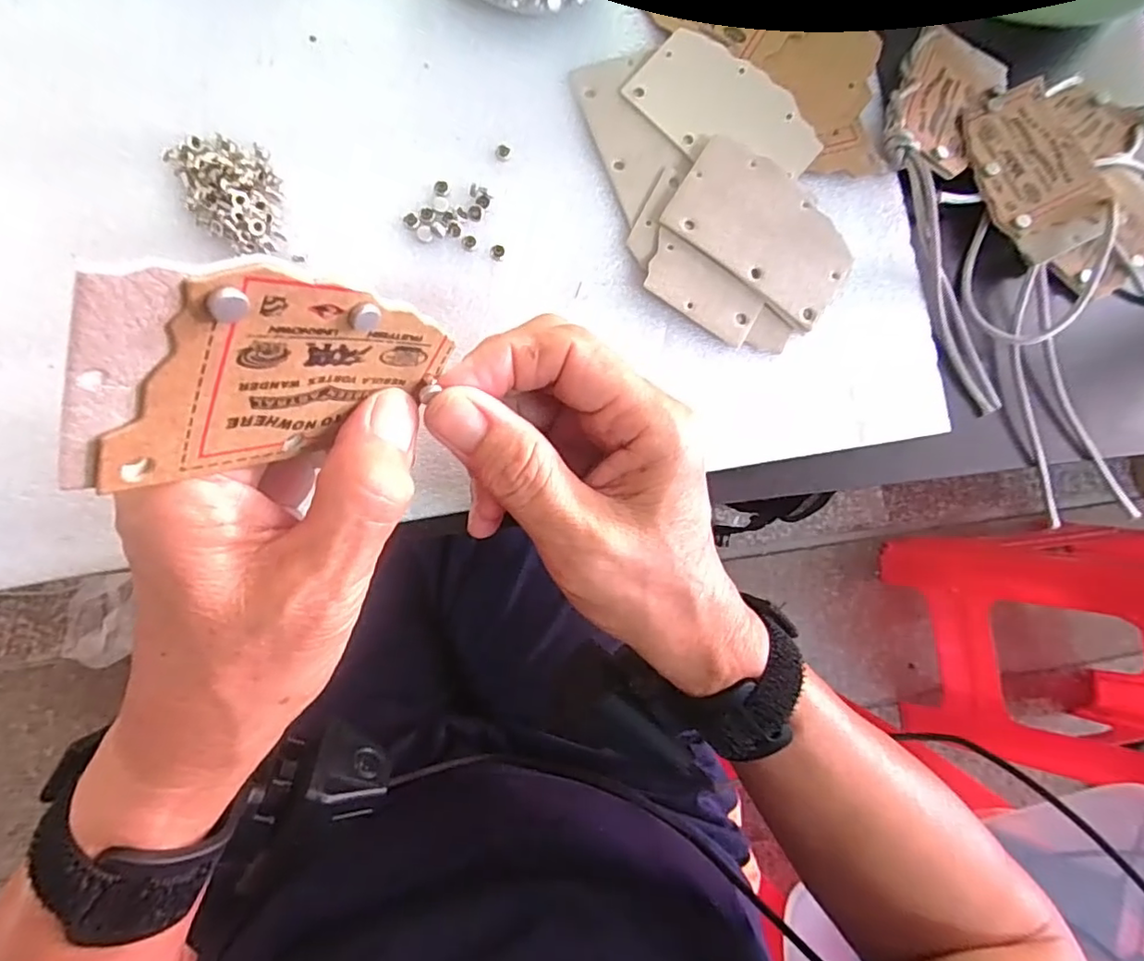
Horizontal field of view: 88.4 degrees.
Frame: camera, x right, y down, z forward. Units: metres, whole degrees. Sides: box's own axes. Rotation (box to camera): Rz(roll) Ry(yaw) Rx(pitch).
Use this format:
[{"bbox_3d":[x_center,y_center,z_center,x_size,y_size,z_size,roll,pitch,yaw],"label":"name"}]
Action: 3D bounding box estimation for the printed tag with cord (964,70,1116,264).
[{"bbox_3d":[0.229,-0.152,0.289,0.058,0.009,0.087,-17,82,-3],"label":"printed tag with cord"}]

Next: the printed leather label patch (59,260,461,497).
[{"bbox_3d":[-0.065,-0.023,0.136,0.004,0.080,0.054,49,123,19],"label":"printed leather label patch"}]

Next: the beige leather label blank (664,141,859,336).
[{"bbox_3d":[0.087,-0.112,0.264,0.085,0.004,0.055,33,80,-7],"label":"beige leather label blank"}]

